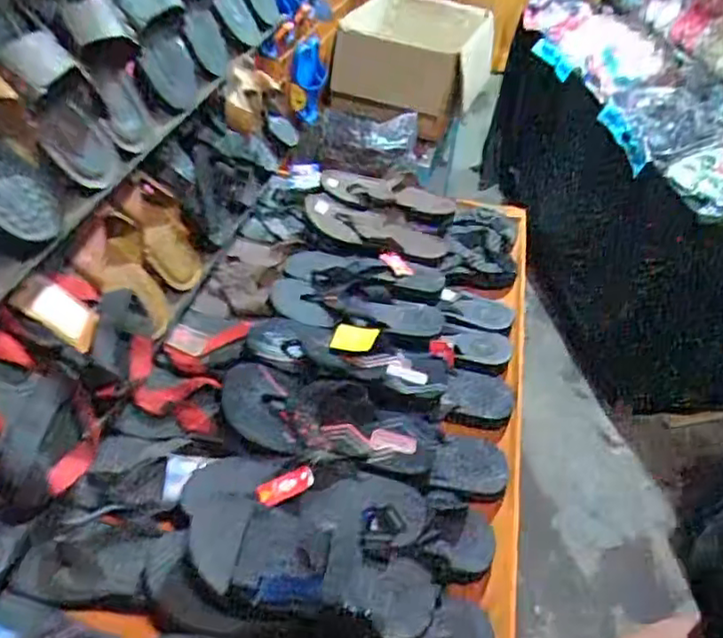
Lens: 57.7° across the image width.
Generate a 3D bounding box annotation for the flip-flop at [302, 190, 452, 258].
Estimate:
[{"bbox_3d":[0.025,-0.177,1.213,0.272,0.031,0.115,15,42,13],"label":"flip-flop"}]

